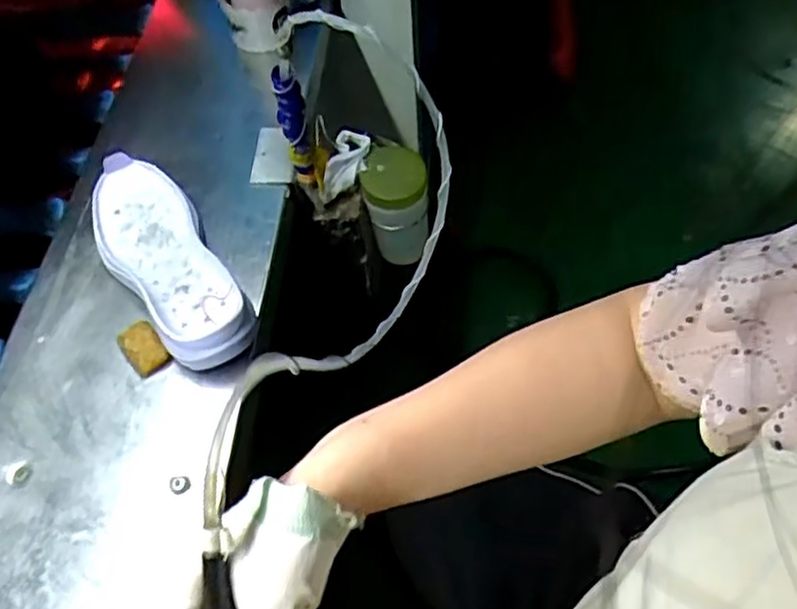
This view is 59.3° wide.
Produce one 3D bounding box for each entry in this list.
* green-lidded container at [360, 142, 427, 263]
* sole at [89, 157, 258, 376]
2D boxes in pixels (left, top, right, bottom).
[{"bbox_3d":[-0.001,-0.119,0.867,0.074,0.153,0.073,0,55,4],"label":"green-lidded container"},{"bbox_3d":[-0.226,-0.044,0.683,0.099,0.044,0.269,-30,58,-16],"label":"sole"}]

